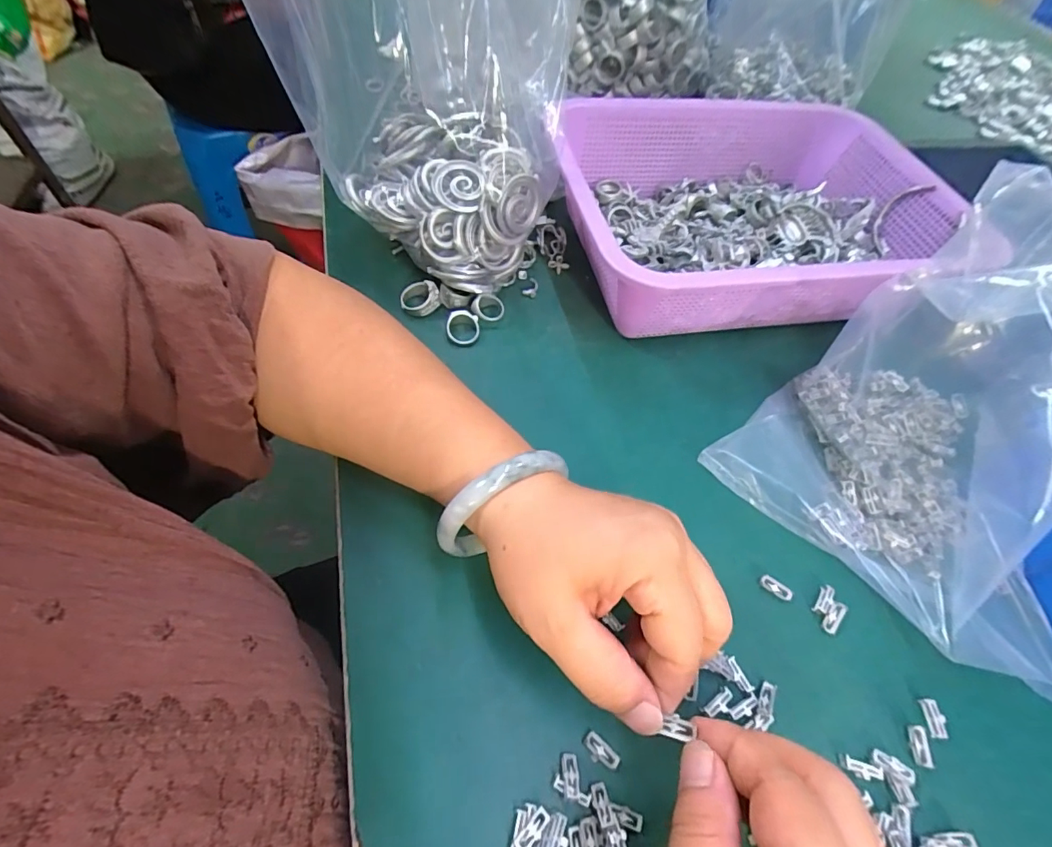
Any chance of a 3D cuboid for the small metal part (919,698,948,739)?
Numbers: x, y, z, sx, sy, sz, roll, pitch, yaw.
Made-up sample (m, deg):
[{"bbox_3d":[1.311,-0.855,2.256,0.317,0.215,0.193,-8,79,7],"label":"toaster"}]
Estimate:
[{"bbox_3d":[0.199,0.144,0.238,0.006,0.006,0.017,6,56,-1],"label":"small metal part"}]

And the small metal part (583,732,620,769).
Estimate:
[{"bbox_3d":[0.033,0.145,0.216,0.017,0.004,0.008,37,61,16],"label":"small metal part"}]

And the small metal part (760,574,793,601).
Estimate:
[{"bbox_3d":[0.138,0.090,0.268,0.017,0.004,0.008,30,59,14],"label":"small metal part"}]

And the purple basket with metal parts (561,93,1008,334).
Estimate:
[{"bbox_3d":[0.173,-0.166,0.390,0.308,0.083,0.219,-10,59,-13],"label":"purple basket with metal parts"}]

